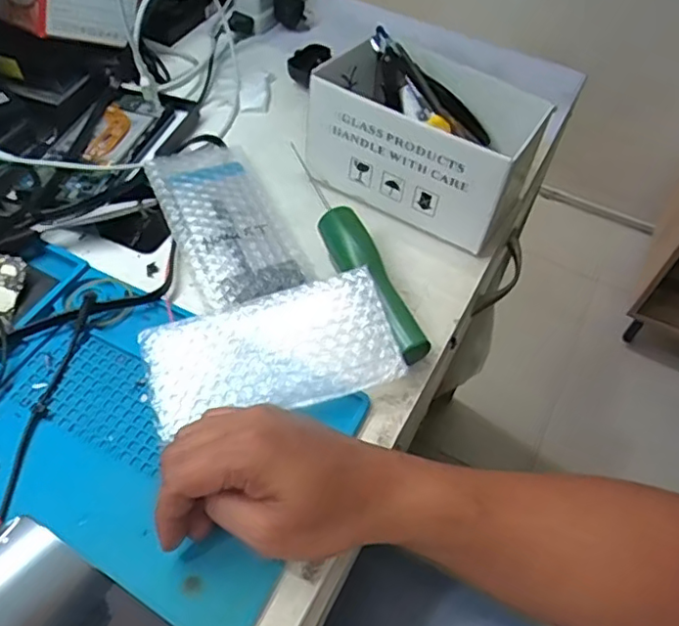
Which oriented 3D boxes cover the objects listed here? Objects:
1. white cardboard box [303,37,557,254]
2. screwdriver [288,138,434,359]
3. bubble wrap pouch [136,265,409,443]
[{"bbox_3d":[0.069,-0.153,0.523,0.182,0.094,0.115,27,56,15],"label":"white cardboard box"},{"bbox_3d":[0.010,-0.053,0.487,0.038,0.031,0.225,-18,57,-17],"label":"screwdriver"},{"bbox_3d":[-0.047,0.027,0.422,0.170,0.008,0.086,-16,65,-5],"label":"bubble wrap pouch"}]

